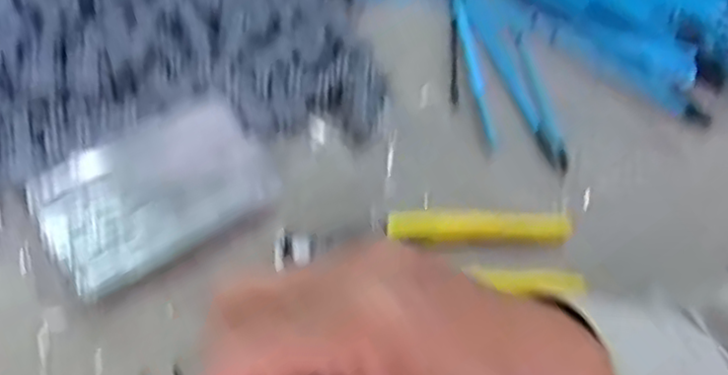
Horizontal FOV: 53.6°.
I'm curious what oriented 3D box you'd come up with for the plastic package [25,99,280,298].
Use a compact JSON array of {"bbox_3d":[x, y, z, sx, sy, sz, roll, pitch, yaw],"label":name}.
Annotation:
[{"bbox_3d":[-0.119,0.001,0.414,0.124,0.011,0.089,-28,61,-22],"label":"plastic package"}]

